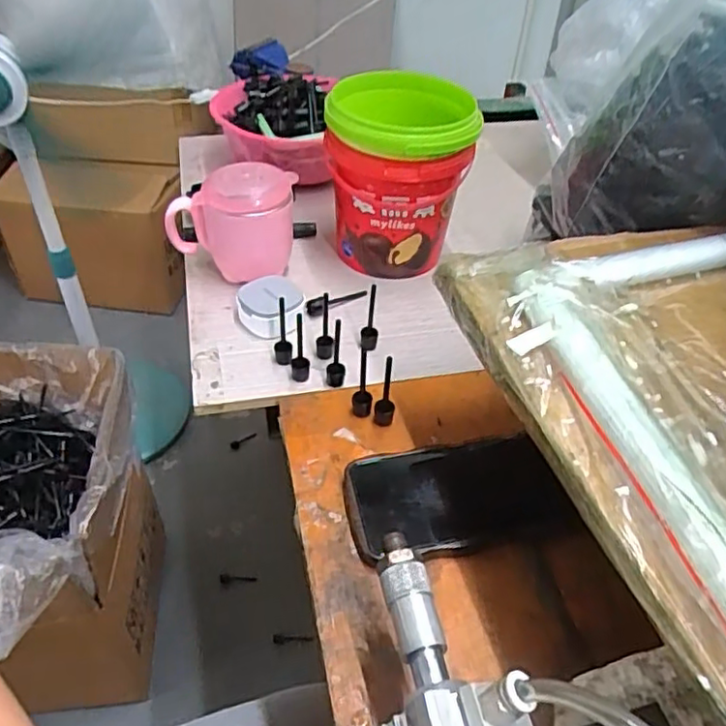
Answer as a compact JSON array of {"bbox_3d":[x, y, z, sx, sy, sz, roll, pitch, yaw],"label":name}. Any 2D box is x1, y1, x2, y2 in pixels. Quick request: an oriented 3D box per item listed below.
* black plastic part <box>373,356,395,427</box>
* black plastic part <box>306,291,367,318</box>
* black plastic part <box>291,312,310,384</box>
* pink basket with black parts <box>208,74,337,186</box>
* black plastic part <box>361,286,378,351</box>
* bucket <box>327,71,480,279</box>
[{"bbox_3d":[0.017,0.023,0.457,0.015,0.063,0.011,7,43,4],"label":"black plastic part"},{"bbox_3d":[-0.024,-0.059,0.576,0.062,0.016,0.010,-29,52,-30],"label":"black plastic part"},{"bbox_3d":[-0.049,-0.012,0.488,0.014,0.057,0.018,-3,44,-7],"label":"black plastic part"},{"bbox_3d":[-0.108,-0.269,0.721,0.143,0.079,0.132,4,43,0],"label":"pink basket with black parts"},{"bbox_3d":[0.006,-0.035,0.523,0.014,0.060,0.020,4,43,0],"label":"black plastic part"},{"bbox_3d":[0.032,-0.172,0.597,0.124,0.158,0.129,7,43,4],"label":"bucket"}]

